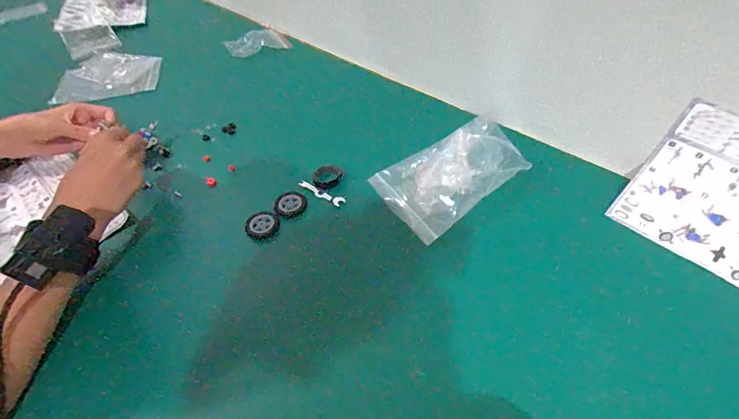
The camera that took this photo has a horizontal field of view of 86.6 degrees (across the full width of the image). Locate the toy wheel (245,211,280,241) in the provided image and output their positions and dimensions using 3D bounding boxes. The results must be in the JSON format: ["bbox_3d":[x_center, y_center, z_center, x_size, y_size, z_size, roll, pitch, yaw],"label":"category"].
[{"bbox_3d":[-0.120,0.017,0.441,0.036,0.016,0.032,-27,52,-18],"label":"toy wheel"}]

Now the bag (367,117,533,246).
[{"bbox_3d":[0.091,-0.042,0.451,0.154,0.042,0.113,-28,52,-18],"label":"bag"}]

